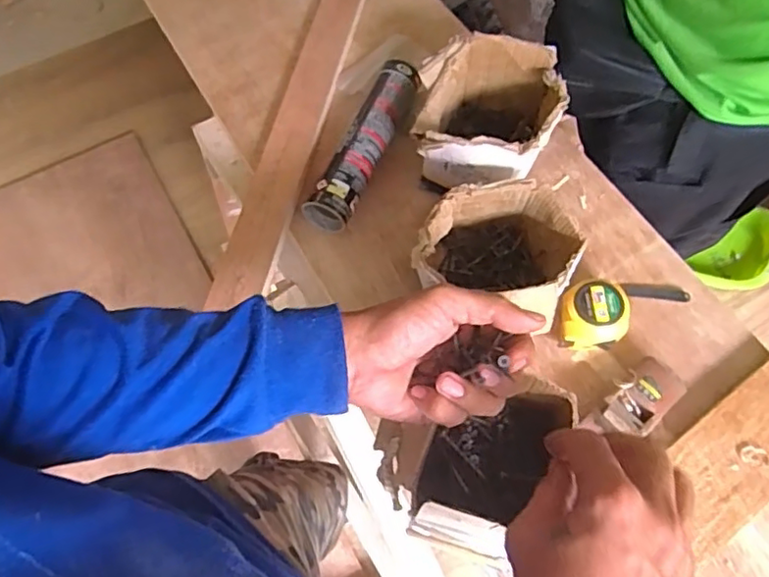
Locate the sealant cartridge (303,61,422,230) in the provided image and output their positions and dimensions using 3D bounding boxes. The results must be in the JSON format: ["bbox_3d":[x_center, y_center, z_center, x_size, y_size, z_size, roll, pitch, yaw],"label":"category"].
[{"bbox_3d":[-0.021,-0.159,0.670,0.057,0.049,0.212,23,66,12],"label":"sealant cartridge"}]

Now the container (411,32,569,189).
[{"bbox_3d":[0.102,-0.169,0.631,0.139,0.100,0.142,14,64,8],"label":"container"}]

